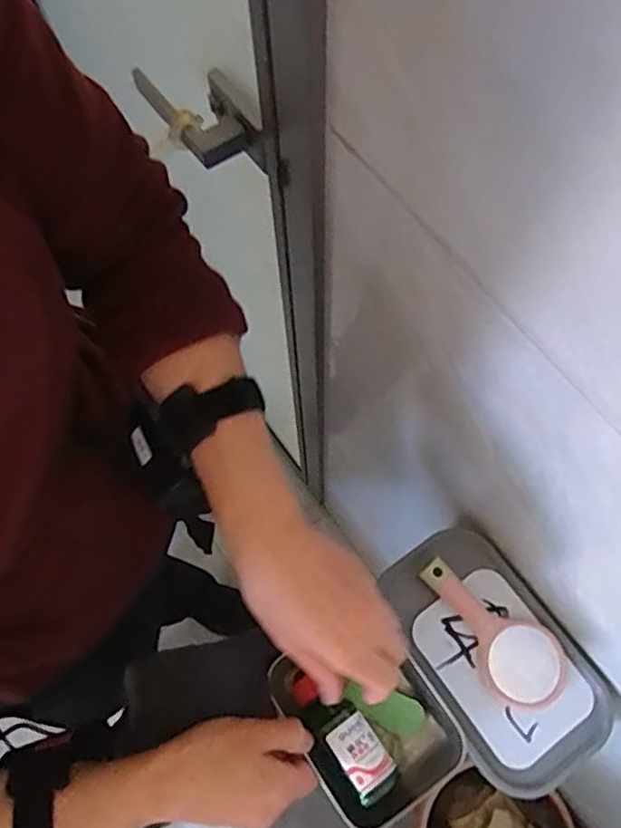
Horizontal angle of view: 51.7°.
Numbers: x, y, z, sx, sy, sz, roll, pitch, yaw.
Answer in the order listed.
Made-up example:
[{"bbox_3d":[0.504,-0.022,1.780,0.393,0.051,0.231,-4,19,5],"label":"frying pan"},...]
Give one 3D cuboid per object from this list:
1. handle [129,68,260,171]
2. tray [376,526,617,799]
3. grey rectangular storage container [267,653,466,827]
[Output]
[{"bbox_3d":[-0.080,-0.235,0.514,0.057,0.041,0.108,-38,71,-13],"label":"handle"},{"bbox_3d":[0.155,0.203,0.548,0.121,0.028,0.210,-34,70,-11],"label":"tray"},{"bbox_3d":[0.042,0.229,0.486,0.103,0.044,0.131,-33,70,-11],"label":"grey rectangular storage container"}]

